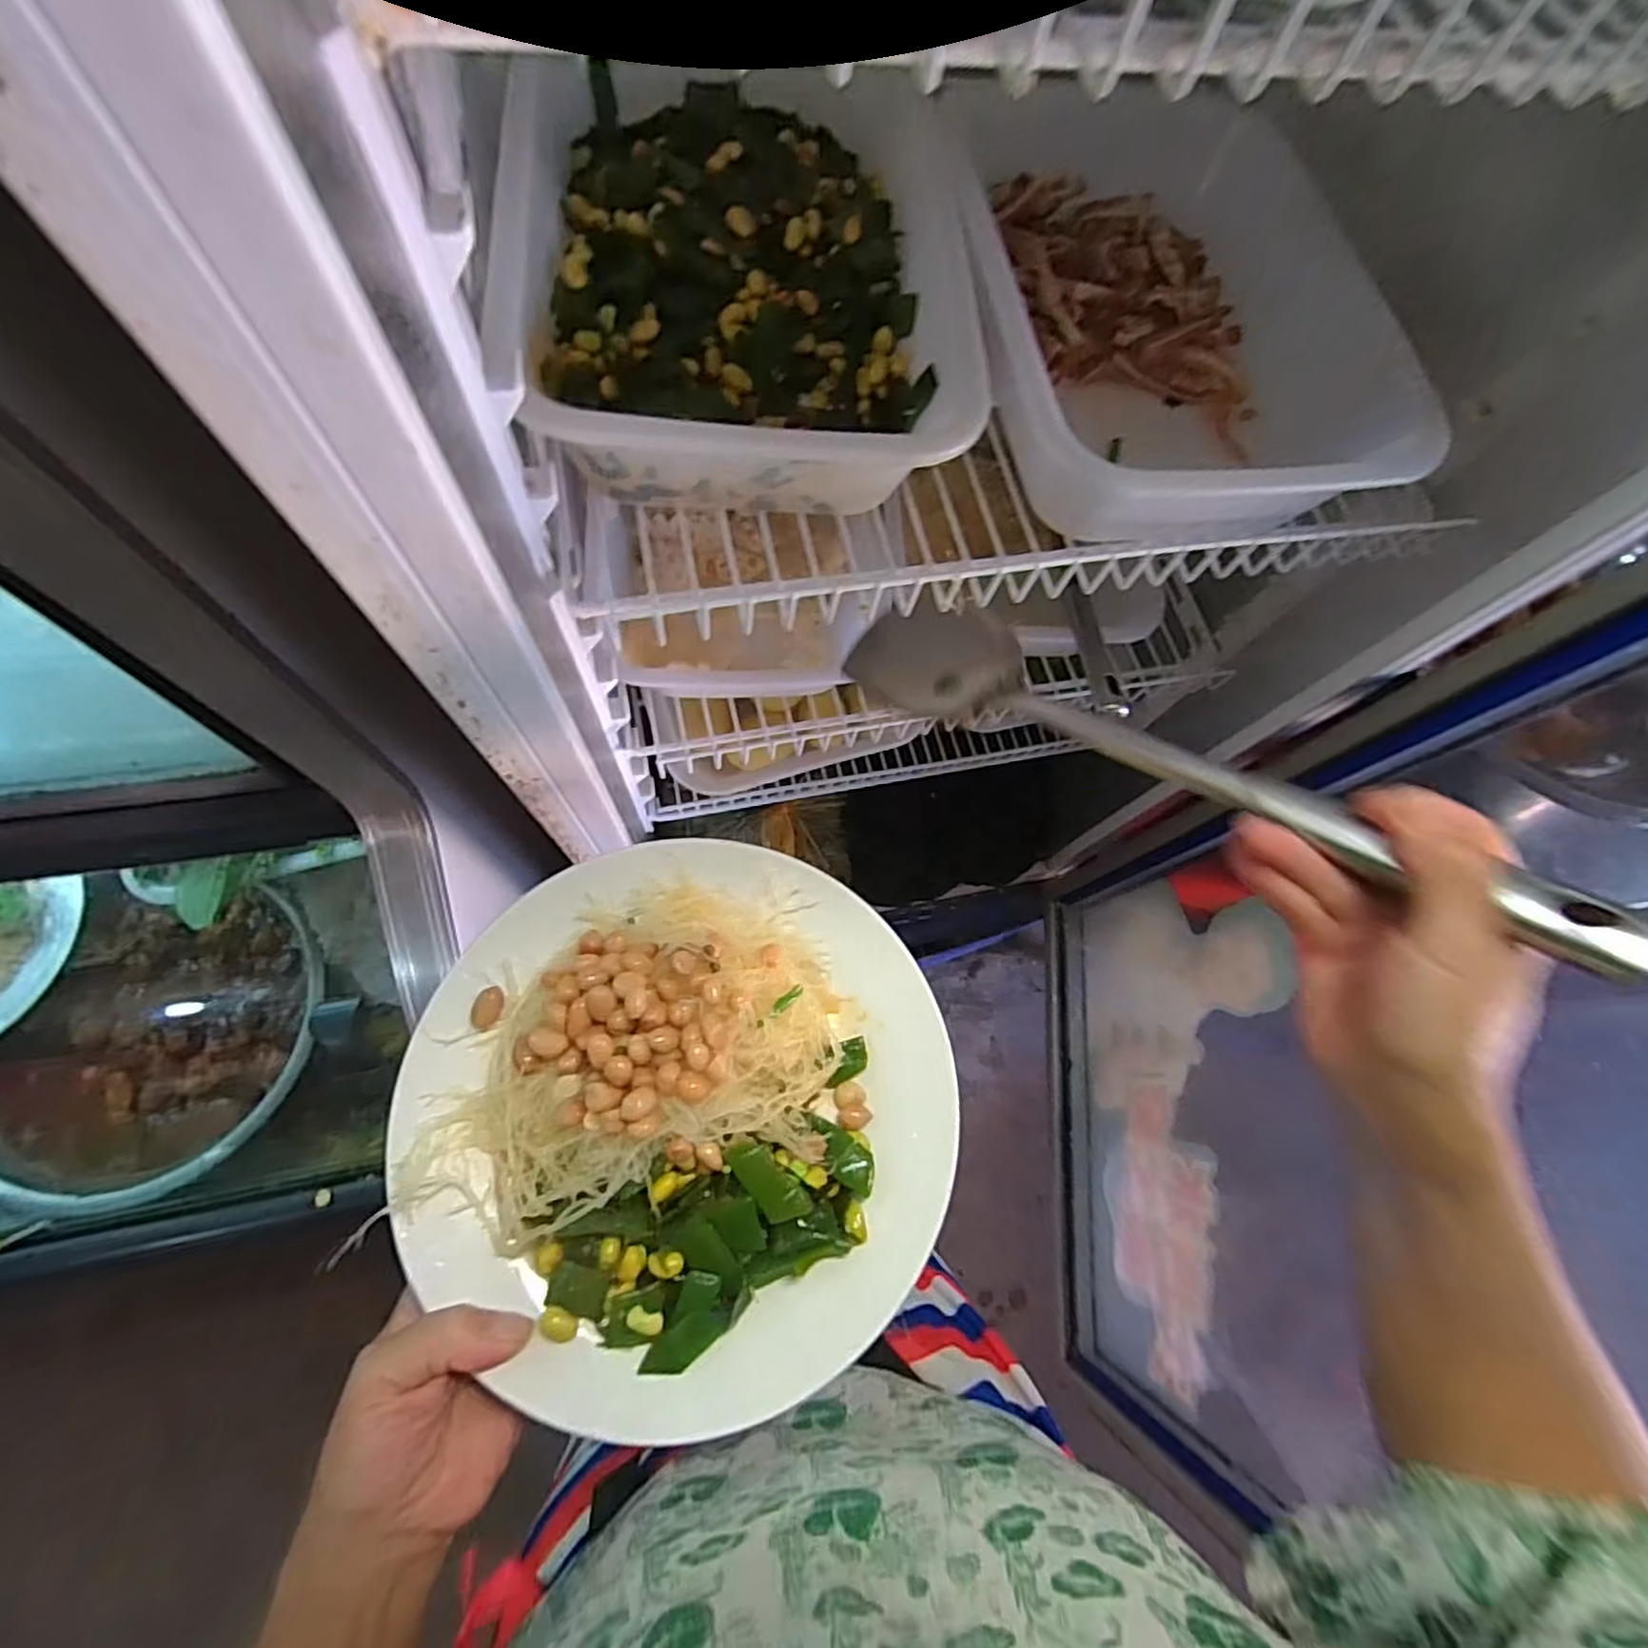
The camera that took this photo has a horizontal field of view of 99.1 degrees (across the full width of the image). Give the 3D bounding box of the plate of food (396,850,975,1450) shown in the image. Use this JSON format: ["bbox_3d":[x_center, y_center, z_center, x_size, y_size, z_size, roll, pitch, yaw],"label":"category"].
[{"bbox_3d":[-0.061,0.124,0.316,0.237,0.046,0.236,2,67,-2],"label":"plate of food"}]

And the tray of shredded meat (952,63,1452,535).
[{"bbox_3d":[0.178,-0.298,0.396,0.209,0.076,0.307,-4,68,-5],"label":"tray of shredded meat"}]

